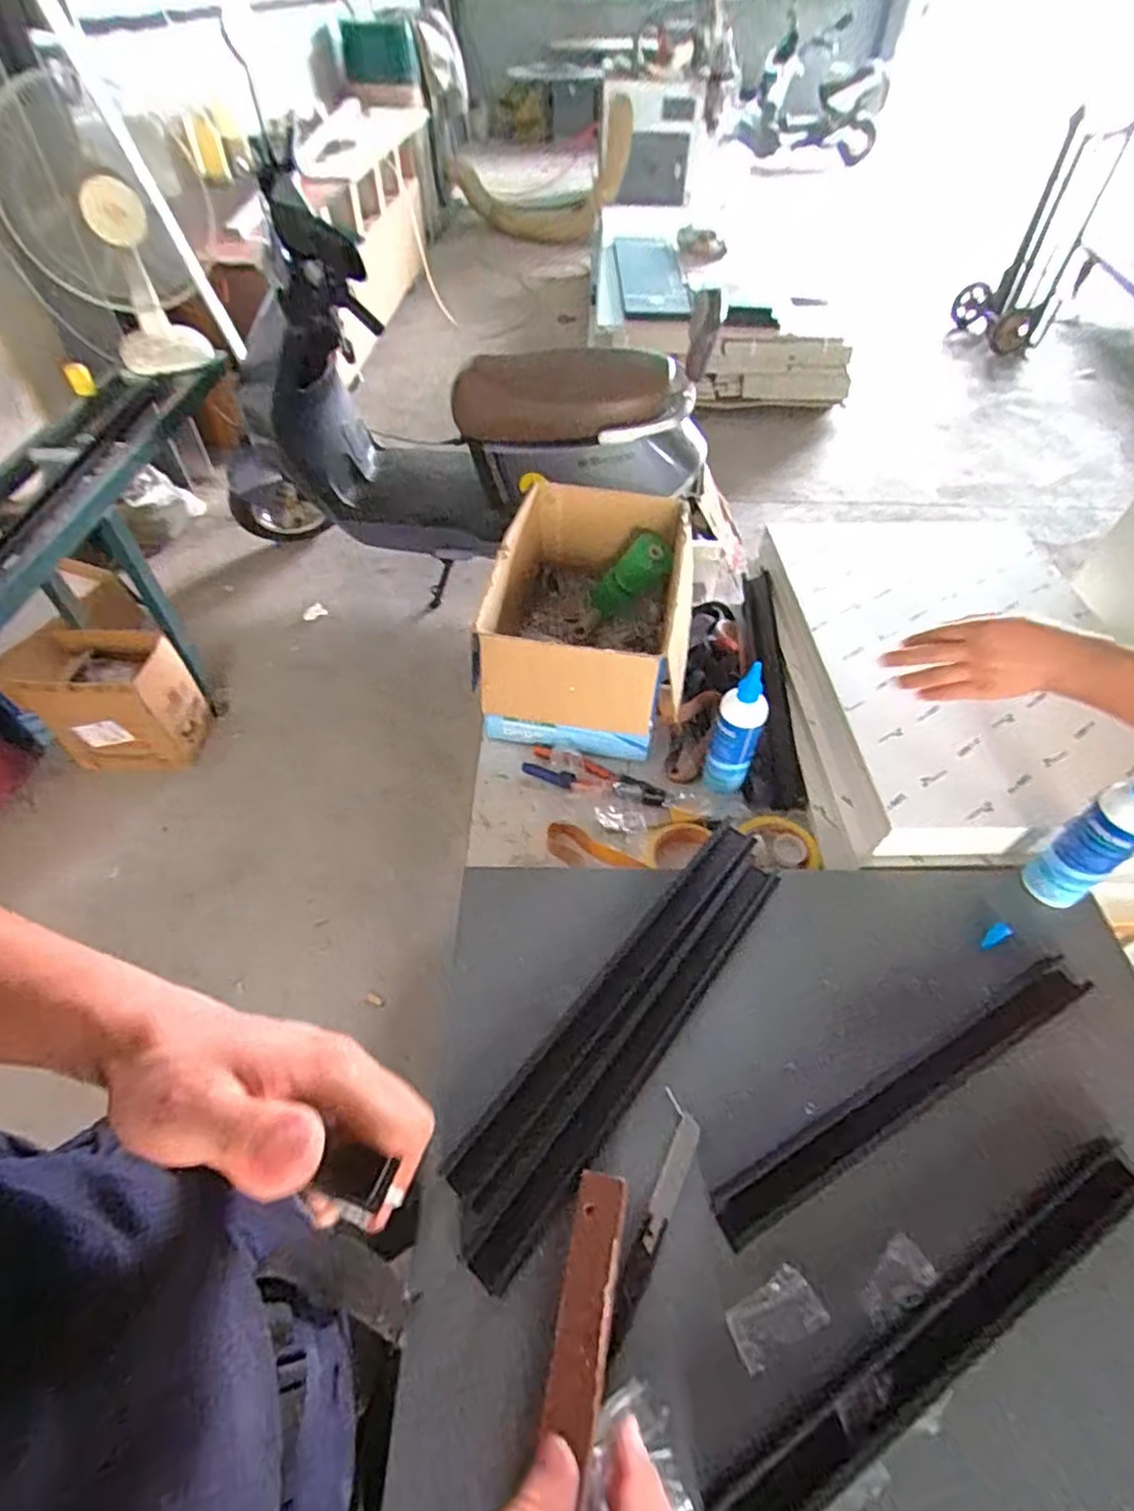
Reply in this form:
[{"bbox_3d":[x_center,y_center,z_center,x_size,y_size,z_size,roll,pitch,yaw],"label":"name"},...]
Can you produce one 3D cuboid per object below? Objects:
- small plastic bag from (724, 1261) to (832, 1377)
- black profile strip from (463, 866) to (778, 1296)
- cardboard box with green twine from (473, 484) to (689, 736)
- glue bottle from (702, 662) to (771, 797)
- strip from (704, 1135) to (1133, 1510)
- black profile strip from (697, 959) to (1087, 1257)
[{"bbox_3d":[0.151,0.408,0.480,0.070,0.004,0.038,-23,54,-18],"label":"small plastic bag"},{"bbox_3d":[0.068,0.252,0.587,0.046,0.018,0.420,32,58,24],"label":"black profile strip"},{"bbox_3d":[0.029,-0.200,0.925,0.250,0.196,0.383,3,51,3],"label":"cardboard box with green twine"},{"bbox_3d":[0.202,-0.026,0.794,0.057,0.177,0.041,16,53,13],"label":"glue bottle"},{"bbox_3d":[0.266,0.399,0.461,0.394,0.023,0.040,-24,54,-18],"label":"strip"},{"bbox_3d":[0.297,0.281,0.563,0.401,0.018,0.040,-23,54,-18],"label":"black profile strip"}]

